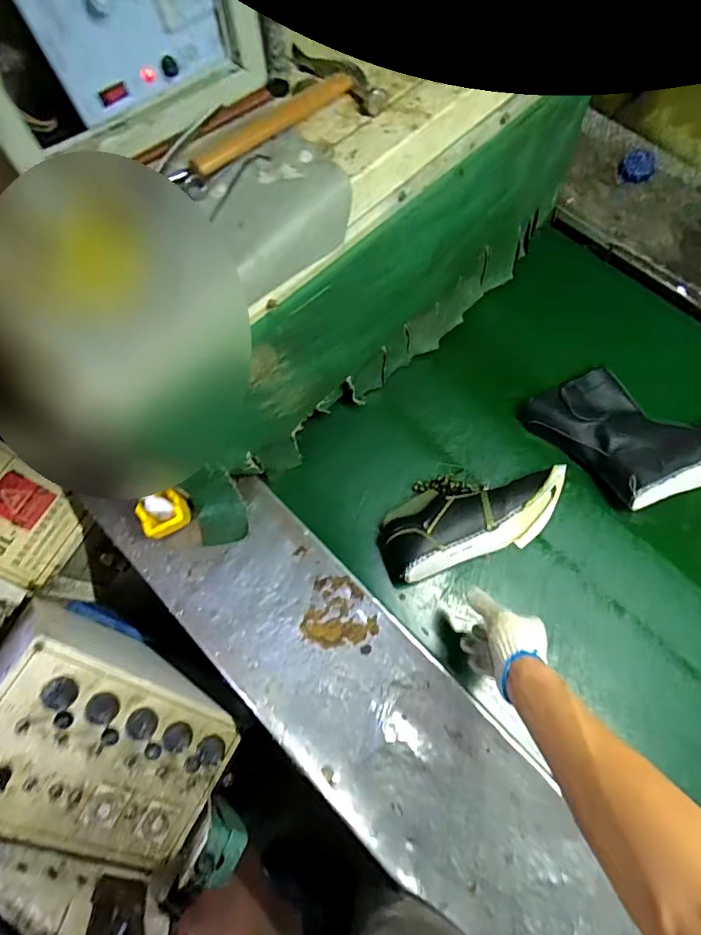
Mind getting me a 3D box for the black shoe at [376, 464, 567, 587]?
[{"bbox_3d":[0.185,0.069,0.783,0.294,0.087,0.139,-18,70,-4],"label":"black shoe"}]

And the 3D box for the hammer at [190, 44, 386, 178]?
[{"bbox_3d":[-0.090,-0.416,0.580,0.233,0.023,0.125,-30,72,-8],"label":"hammer"}]

